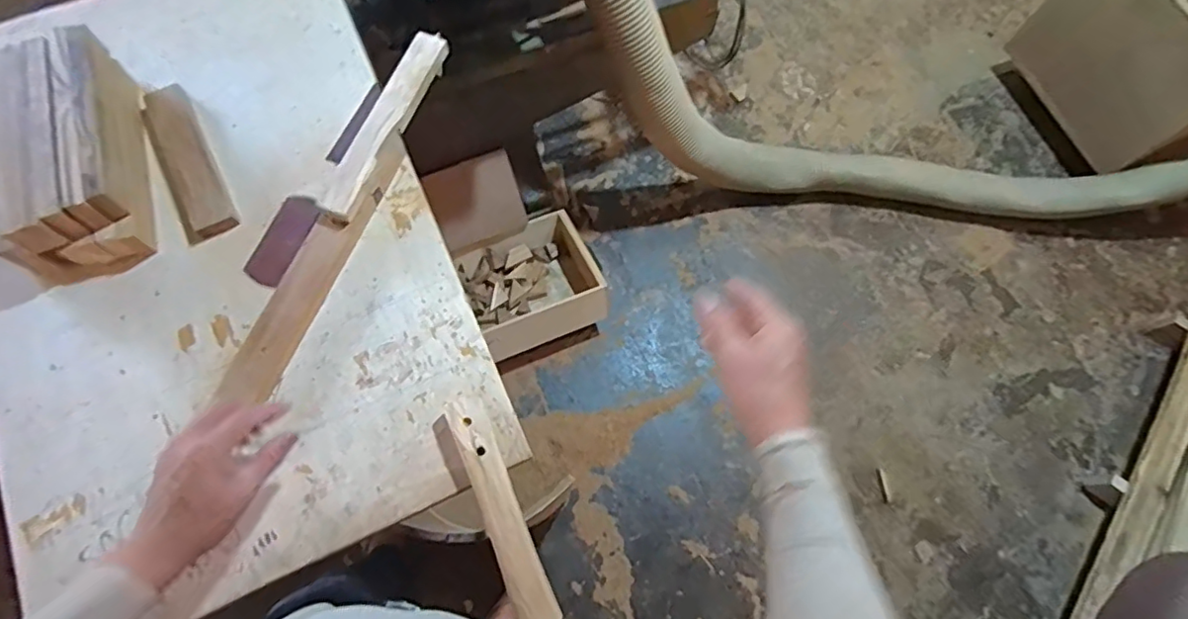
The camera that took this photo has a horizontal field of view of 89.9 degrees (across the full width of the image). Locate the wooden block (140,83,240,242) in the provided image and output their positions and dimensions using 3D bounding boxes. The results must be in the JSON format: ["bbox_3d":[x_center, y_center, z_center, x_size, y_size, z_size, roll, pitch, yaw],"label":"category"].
[{"bbox_3d":[-0.507,-0.186,0.741,0.058,0.017,0.223,-25,77,-13],"label":"wooden block"}]

